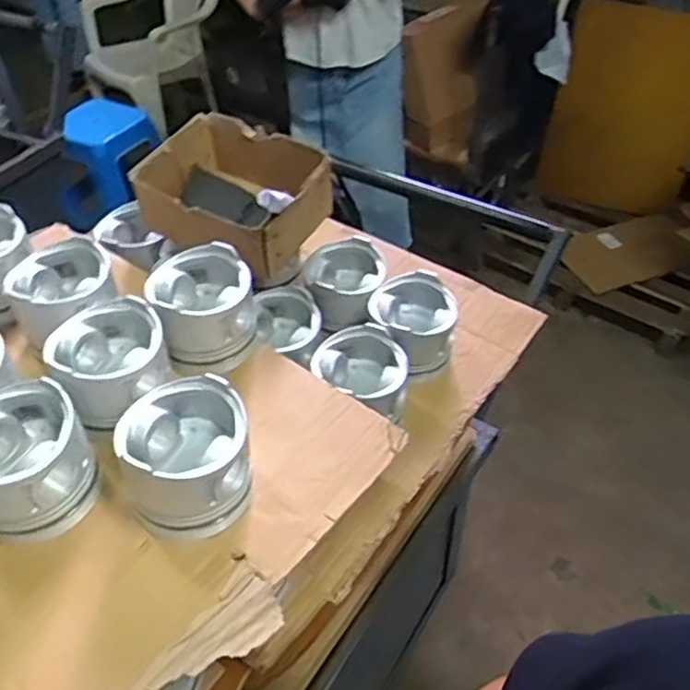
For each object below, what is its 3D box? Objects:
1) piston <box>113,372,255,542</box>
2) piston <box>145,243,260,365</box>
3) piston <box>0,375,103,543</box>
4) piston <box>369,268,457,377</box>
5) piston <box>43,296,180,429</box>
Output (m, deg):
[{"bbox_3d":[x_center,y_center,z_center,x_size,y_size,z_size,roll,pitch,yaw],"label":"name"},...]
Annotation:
[{"bbox_3d":[-0.132,0.092,0.570,0.104,0.084,0.107,-2,45,2],"label":"piston"},{"bbox_3d":[-0.144,-0.042,0.695,0.100,0.071,0.109,-16,47,-12],"label":"piston"},{"bbox_3d":[-0.266,0.097,0.569,0.104,0.087,0.105,-32,52,-25],"label":"piston"},{"bbox_3d":[0.081,-0.016,0.823,0.103,0.086,0.118,-1,45,2],"label":"piston"},{"bbox_3d":[-0.218,0.019,0.640,0.102,0.074,0.108,-2,45,2],"label":"piston"}]

